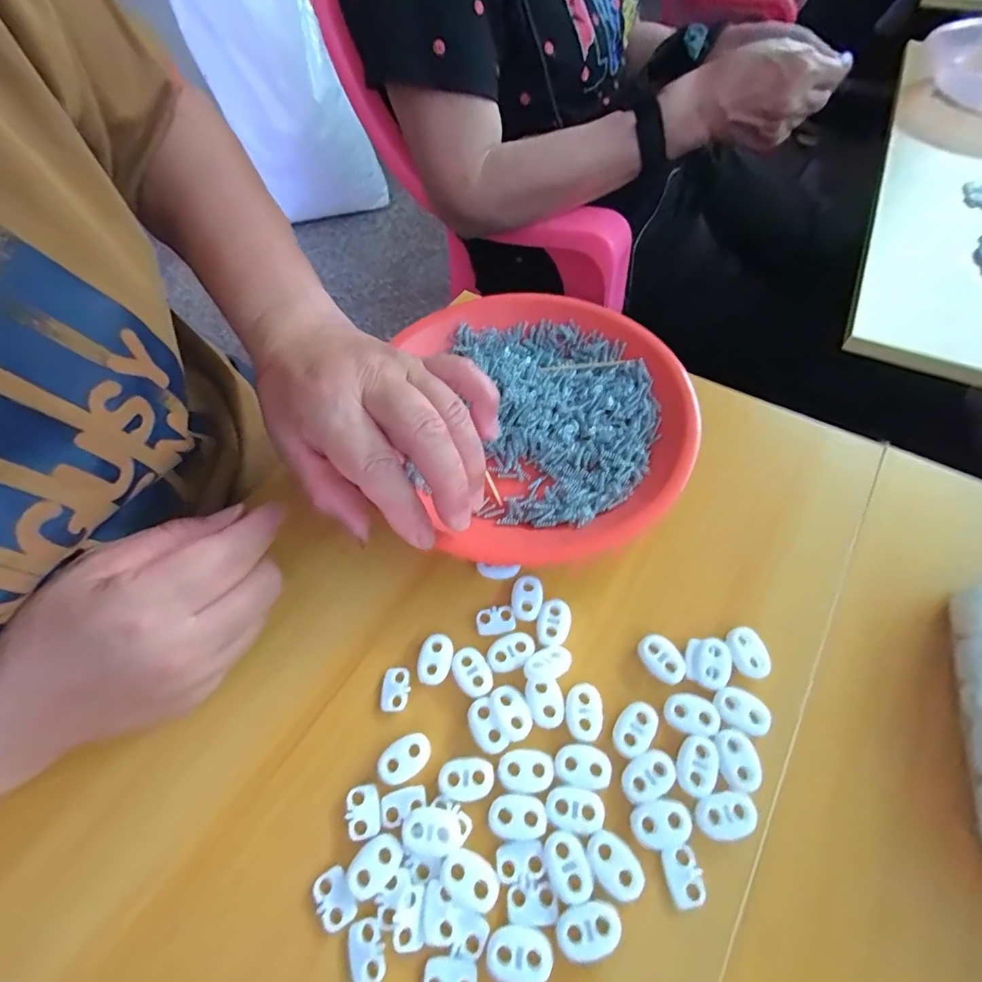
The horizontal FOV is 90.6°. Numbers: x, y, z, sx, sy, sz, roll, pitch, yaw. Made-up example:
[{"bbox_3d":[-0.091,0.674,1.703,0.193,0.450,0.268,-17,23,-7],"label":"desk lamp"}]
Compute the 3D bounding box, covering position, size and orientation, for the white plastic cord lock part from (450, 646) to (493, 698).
[{"bbox_3d":[-0.008,0.082,0.220,0.015,0.004,0.022,-29,62,-16],"label":"white plastic cord lock part"}]

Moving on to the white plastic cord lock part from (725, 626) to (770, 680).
[{"bbox_3d":[0.115,0.073,0.218,0.015,0.005,0.021,-12,58,-6],"label":"white plastic cord lock part"}]

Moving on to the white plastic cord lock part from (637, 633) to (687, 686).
[{"bbox_3d":[0.077,0.075,0.219,0.015,0.004,0.022,-26,61,-14],"label":"white plastic cord lock part"}]

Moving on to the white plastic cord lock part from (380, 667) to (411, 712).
[{"bbox_3d":[-0.043,0.091,0.222,0.013,0.004,0.018,2,58,3],"label":"white plastic cord lock part"}]

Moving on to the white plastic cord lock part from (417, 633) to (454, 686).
[{"bbox_3d":[-0.026,0.078,0.226,0.016,0.005,0.022,10,59,8],"label":"white plastic cord lock part"}]

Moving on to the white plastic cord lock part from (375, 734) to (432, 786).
[{"bbox_3d":[-0.036,0.112,0.204,0.023,0.005,0.015,-28,61,-15],"label":"white plastic cord lock part"}]

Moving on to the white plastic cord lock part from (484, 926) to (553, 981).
[{"bbox_3d":[0.010,0.162,0.169,0.023,0.004,0.015,6,58,5],"label":"white plastic cord lock part"}]

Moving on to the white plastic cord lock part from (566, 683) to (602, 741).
[{"bbox_3d":[0.040,0.095,0.209,0.015,0.004,0.022,3,58,4],"label":"white plastic cord lock part"}]

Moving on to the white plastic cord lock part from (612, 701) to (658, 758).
[{"bbox_3d":[0.061,0.100,0.204,0.015,0.004,0.022,30,63,19],"label":"white plastic cord lock part"}]

